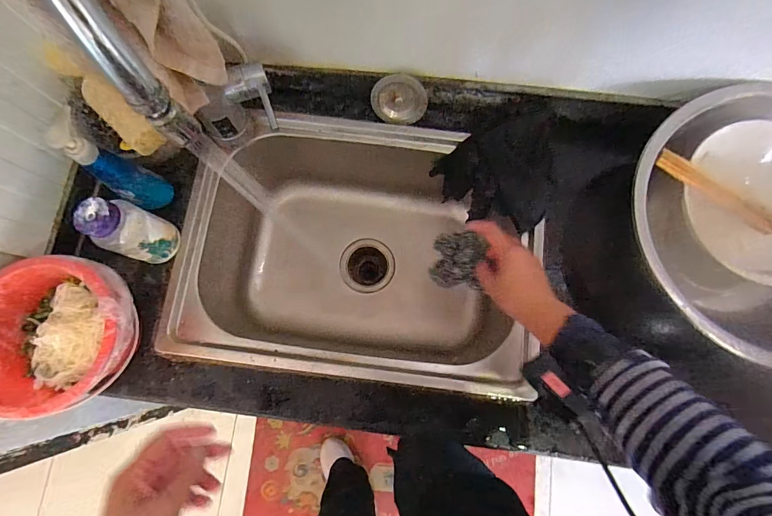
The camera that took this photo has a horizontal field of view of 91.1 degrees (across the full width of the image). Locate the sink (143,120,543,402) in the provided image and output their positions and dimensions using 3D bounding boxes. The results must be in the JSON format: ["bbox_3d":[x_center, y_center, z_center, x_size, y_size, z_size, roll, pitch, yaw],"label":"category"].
[{"bbox_3d":[-0.039,-0.001,0.682,0.503,0.252,0.390,7,79,3],"label":"sink"}]

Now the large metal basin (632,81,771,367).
[{"bbox_3d":[0.478,-0.031,0.496,0.336,0.158,0.320,0,78,1],"label":"large metal basin"}]

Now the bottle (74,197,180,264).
[{"bbox_3d":[-0.336,-0.035,0.503,0.059,0.114,0.063,0,78,1],"label":"bottle"}]

